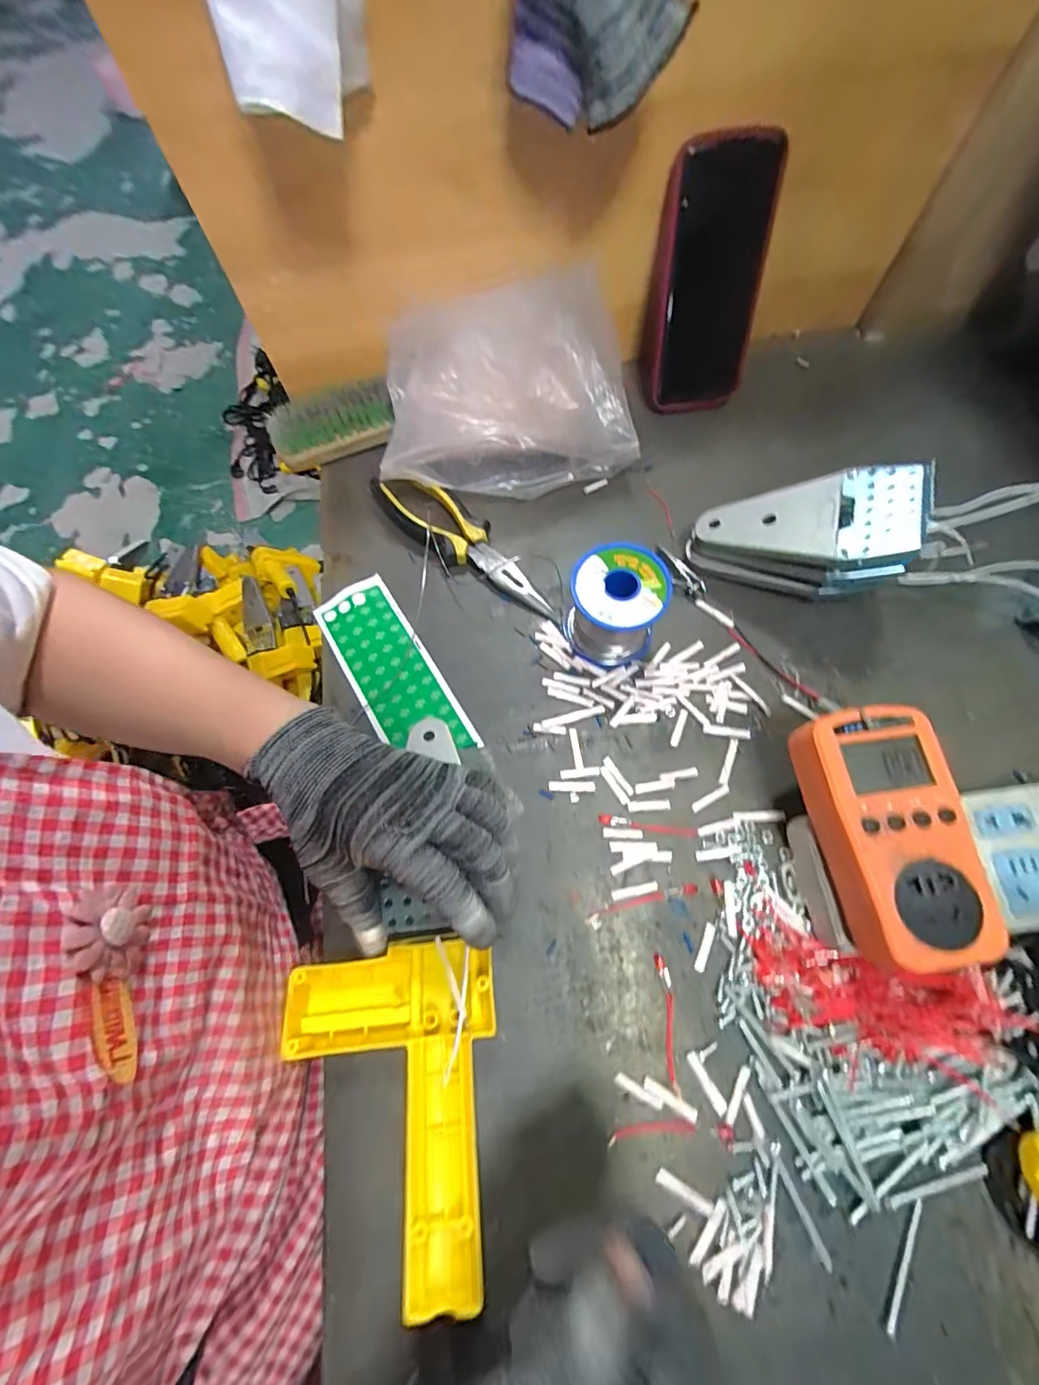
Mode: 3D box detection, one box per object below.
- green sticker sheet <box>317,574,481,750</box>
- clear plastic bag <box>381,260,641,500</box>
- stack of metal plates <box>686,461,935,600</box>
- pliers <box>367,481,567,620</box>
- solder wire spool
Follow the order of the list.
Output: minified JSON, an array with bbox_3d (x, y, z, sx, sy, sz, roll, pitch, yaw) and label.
[{"bbox_3d":[-0.097,-0.017,0.371,0.059,0.006,0.160,-31,71,-10],"label":"green sticker sheet"},{"bbox_3d":[-0.015,-0.242,0.406,0.199,0.091,0.142,-11,69,-3],"label":"clear plastic bag"},{"bbox_3d":[0.197,-0.110,0.353,0.129,0.090,0.069,6,69,4],"label":"stack of metal plates"},{"bbox_3d":[-0.046,-0.121,0.394,0.189,0.031,0.045,43,75,16],"label":"pliers"},{"bbox_3d":[0.068,-0.060,0.351,0.062,0.061,0.062,-1,69,1],"label":"solder wire spool"}]

